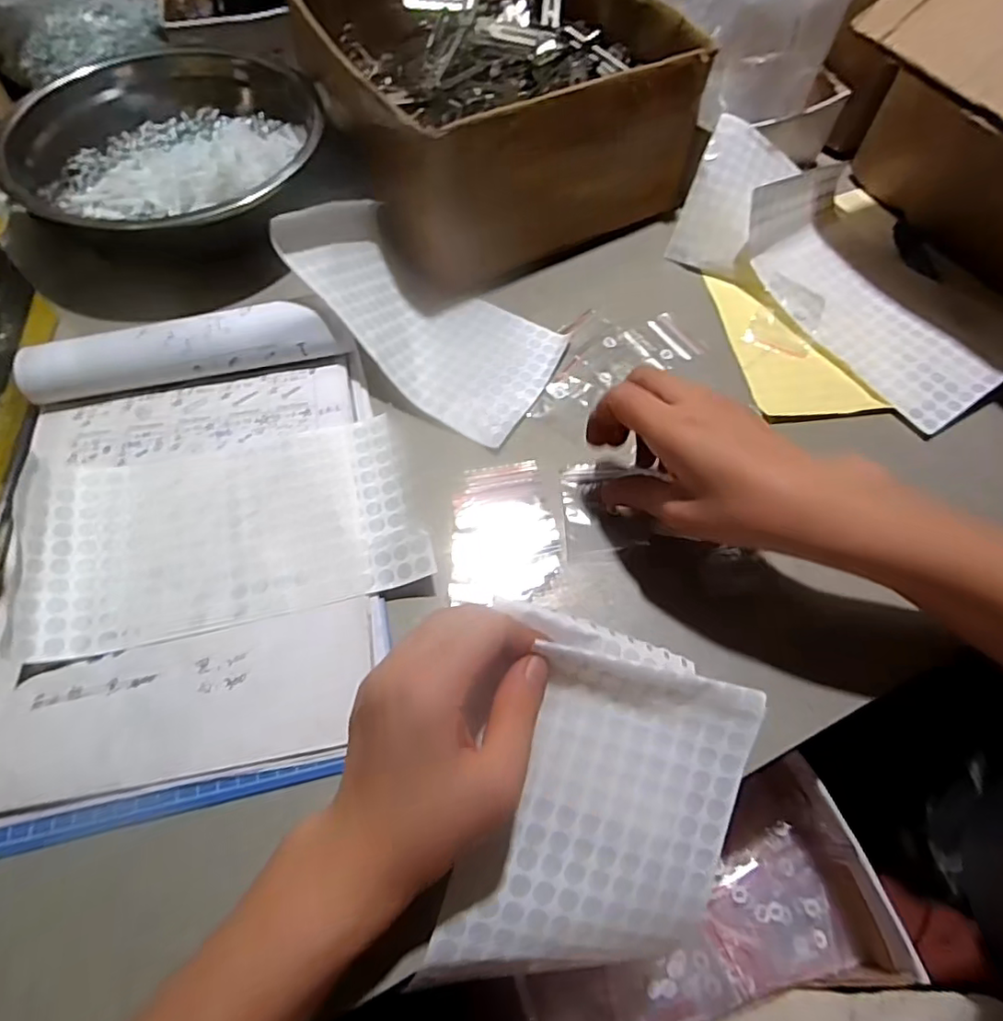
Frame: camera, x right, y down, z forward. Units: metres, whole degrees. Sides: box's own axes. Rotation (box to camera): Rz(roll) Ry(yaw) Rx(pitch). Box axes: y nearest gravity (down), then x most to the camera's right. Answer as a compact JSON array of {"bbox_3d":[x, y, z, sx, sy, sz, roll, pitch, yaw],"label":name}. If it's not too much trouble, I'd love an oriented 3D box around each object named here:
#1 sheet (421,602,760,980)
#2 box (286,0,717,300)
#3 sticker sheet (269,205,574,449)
[{"bbox_3d":[0.048,0.148,0.289,0.132,0.035,0.172,14,82,-5],"label":"sheet"},{"bbox_3d":[-0.015,-0.384,0.527,0.271,0.130,0.318,-24,64,-14],"label":"box"},{"bbox_3d":[-0.057,-0.149,0.432,0.201,0.069,0.132,26,64,13],"label":"sticker sheet"}]

